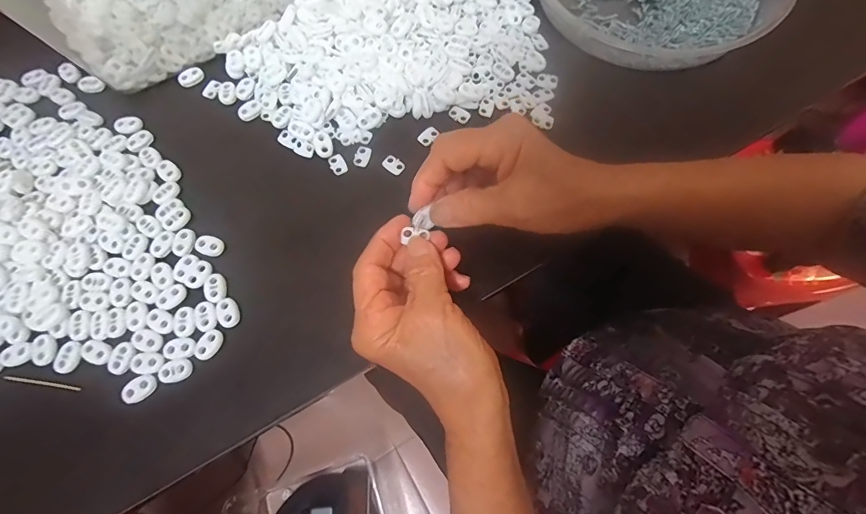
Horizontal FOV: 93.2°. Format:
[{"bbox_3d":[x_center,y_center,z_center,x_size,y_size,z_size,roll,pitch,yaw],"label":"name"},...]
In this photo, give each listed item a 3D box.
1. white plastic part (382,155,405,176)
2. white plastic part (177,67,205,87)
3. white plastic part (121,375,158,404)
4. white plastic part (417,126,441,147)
[{"bbox_3d":[-0.033,-0.078,0.347,0.019,0.004,0.013,38,76,12],"label":"white plastic part"},{"bbox_3d":[-0.221,-0.165,0.373,0.017,0.004,0.022,39,76,12],"label":"white plastic part"},{"bbox_3d":[-0.205,0.091,0.285,0.022,0.004,0.016,-29,74,-9],"label":"white plastic part"},{"bbox_3d":[-0.004,-0.105,0.355,0.014,0.004,0.019,36,76,11],"label":"white plastic part"}]

